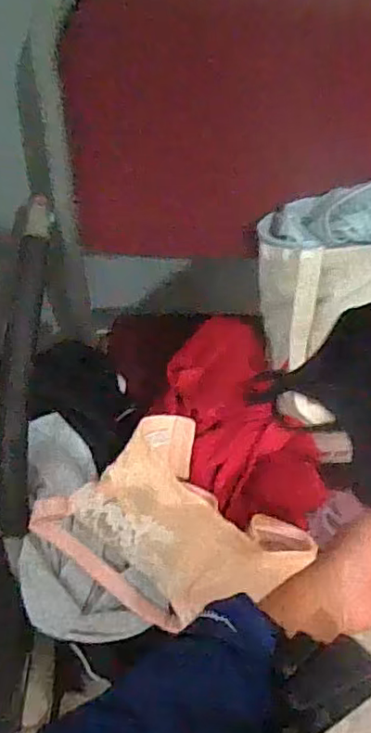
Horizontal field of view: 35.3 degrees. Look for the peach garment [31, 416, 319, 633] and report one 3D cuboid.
[{"bbox_3d":[-0.012,0.179,0.639,0.245,0.092,0.193,40,70,17],"label":"peach garment"}]

